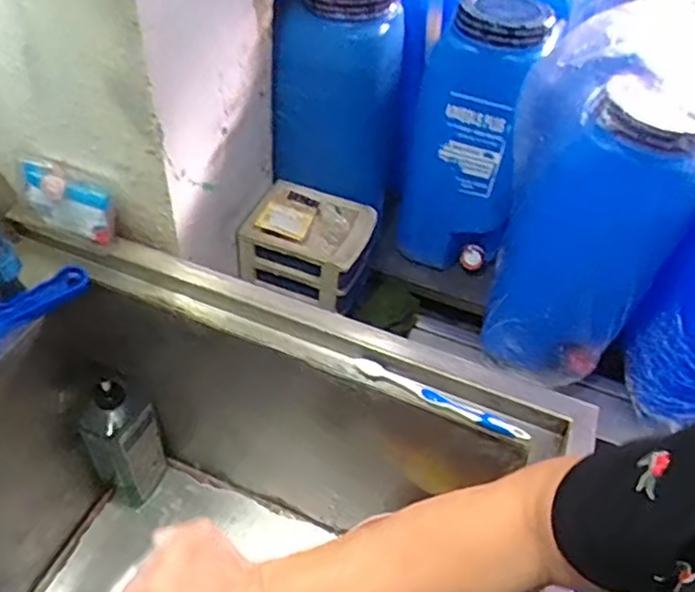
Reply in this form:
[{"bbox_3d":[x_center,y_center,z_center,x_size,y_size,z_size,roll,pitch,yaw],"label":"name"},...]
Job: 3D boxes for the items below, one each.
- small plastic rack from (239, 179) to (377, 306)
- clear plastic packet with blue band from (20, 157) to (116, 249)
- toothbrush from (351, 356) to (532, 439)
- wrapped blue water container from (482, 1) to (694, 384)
[{"bbox_3d":[-0.056,-0.077,0.900,0.171,0.105,0.137,15,48,7],"label":"small plastic rack"},{"bbox_3d":[-0.306,-0.109,0.684,0.114,0.071,0.048,22,49,13],"label":"clear plastic packet with blue band"},{"bbox_3d":[0.090,0.100,0.611,0.177,0.014,0.012,23,49,14],"label":"toothbrush"},{"bbox_3d":[0.295,-0.101,0.796,0.196,0.391,0.218,11,47,3],"label":"wrapped blue water container"}]

